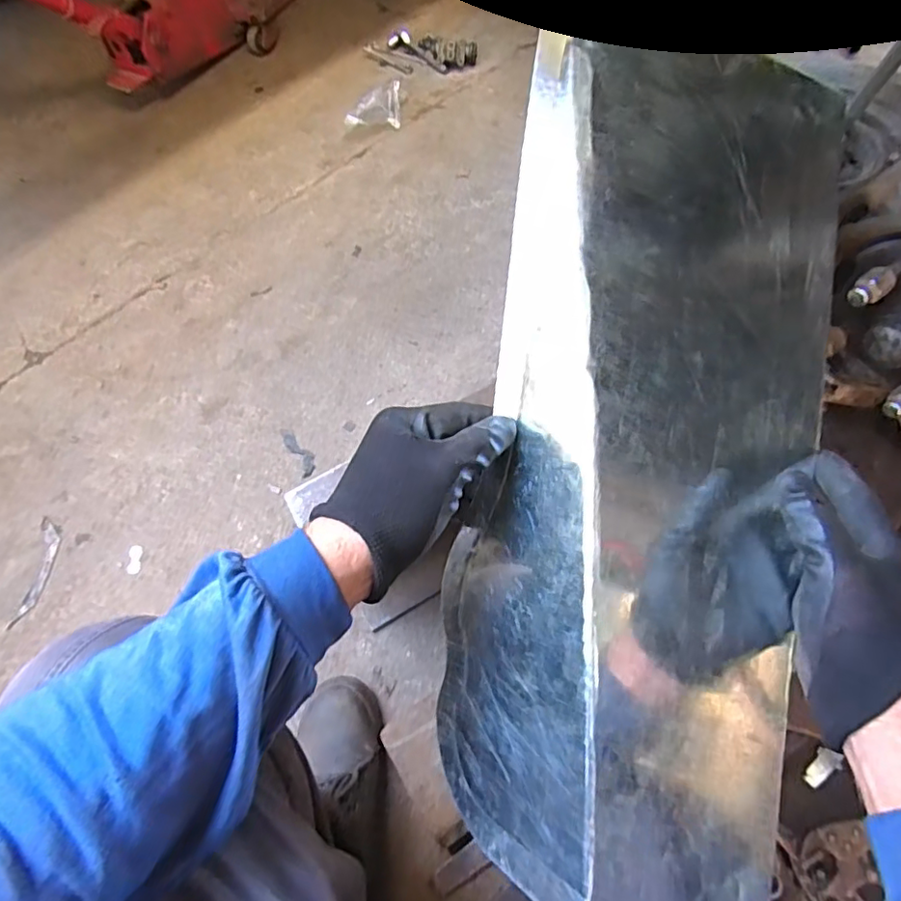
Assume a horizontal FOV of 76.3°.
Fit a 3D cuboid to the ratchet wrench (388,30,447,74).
[{"bbox_3d":[-0.085,-0.991,1.431,0.061,0.022,0.191,-34,66,-14],"label":"ratchet wrench"}]

